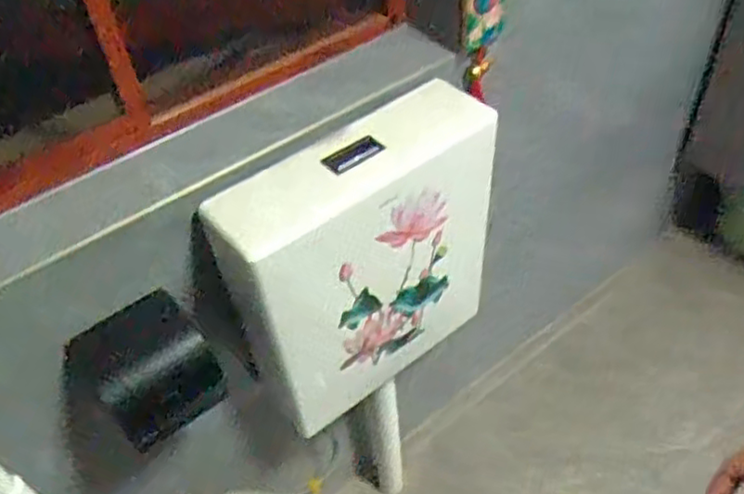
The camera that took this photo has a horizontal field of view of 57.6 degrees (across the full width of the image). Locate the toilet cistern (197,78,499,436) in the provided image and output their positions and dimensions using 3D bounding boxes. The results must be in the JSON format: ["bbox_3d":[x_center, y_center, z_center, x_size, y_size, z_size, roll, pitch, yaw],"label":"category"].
[{"bbox_3d":[-0.011,0.017,0.946,0.372,0.379,0.161,-36,53,-27],"label":"toilet cistern"}]

